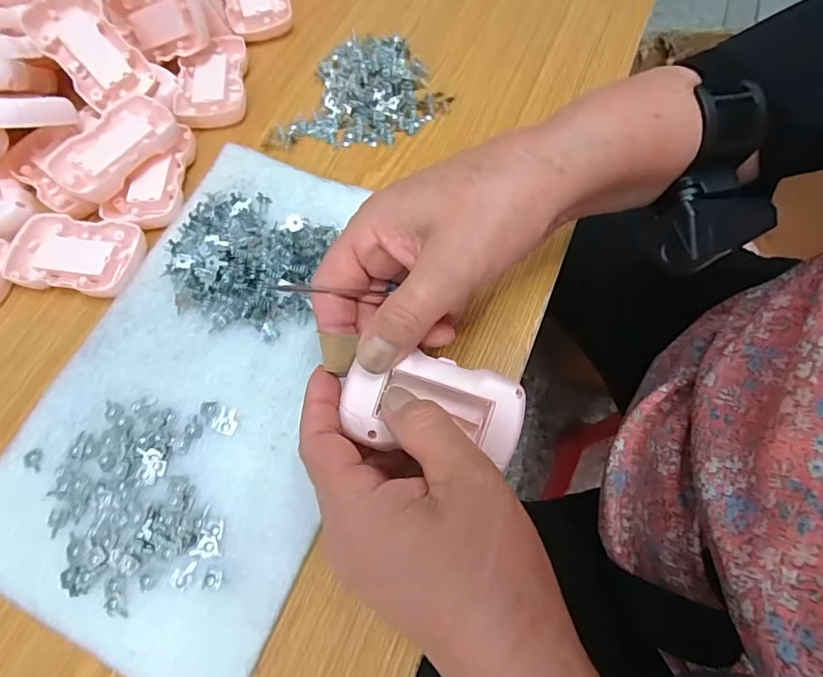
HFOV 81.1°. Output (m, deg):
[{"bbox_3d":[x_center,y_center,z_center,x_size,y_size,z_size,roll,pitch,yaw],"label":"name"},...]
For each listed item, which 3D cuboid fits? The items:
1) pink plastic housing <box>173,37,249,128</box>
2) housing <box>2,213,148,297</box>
[{"bbox_3d":[-0.160,-0.206,0.388,0.053,0.015,0.086,-5,69,-3],"label":"pink plastic housing"},{"bbox_3d":[-0.226,-0.056,0.329,0.089,0.014,0.054,10,69,3],"label":"housing"}]

